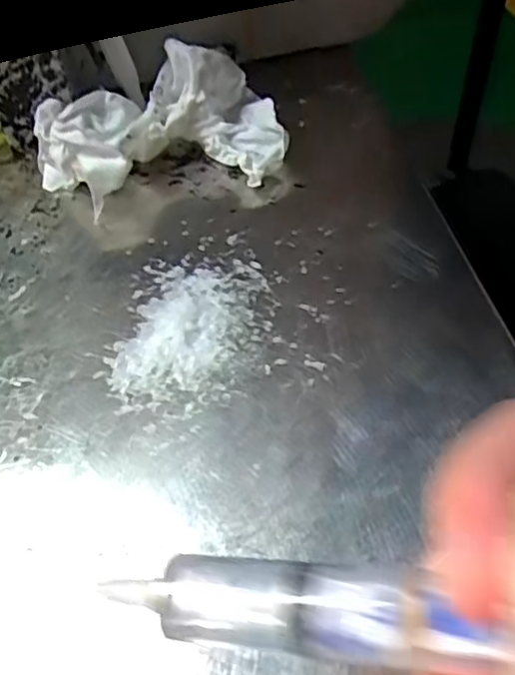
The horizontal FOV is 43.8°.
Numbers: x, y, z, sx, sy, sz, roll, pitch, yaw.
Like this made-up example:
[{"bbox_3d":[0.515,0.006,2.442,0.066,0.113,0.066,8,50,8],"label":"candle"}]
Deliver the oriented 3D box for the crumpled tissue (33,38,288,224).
[{"bbox_3d":[-0.050,-0.105,0.310,0.118,0.042,0.083,-12,54,-3],"label":"crumpled tissue"}]

